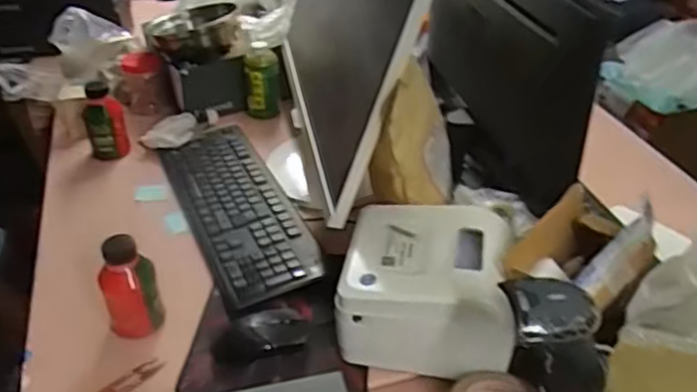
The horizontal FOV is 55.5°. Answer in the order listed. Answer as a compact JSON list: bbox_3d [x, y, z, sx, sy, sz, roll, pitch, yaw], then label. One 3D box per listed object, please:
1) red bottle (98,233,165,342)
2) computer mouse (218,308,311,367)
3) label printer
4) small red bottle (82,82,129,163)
[{"bbox_3d":[-0.264,0.116,0.801,0.066,0.130,0.051,-18,38,-21],"label":"red bottle"},{"bbox_3d":[-0.102,0.172,0.808,0.116,0.037,0.066,-18,38,-21],"label":"computer mouse"},{"bbox_3d":[0.097,0.108,0.784,0.185,0.122,0.165,7,36,13],"label":"label printer"},{"bbox_3d":[-0.420,-0.127,1.139,0.064,0.121,0.070,-16,38,-19],"label":"small red bottle"}]

